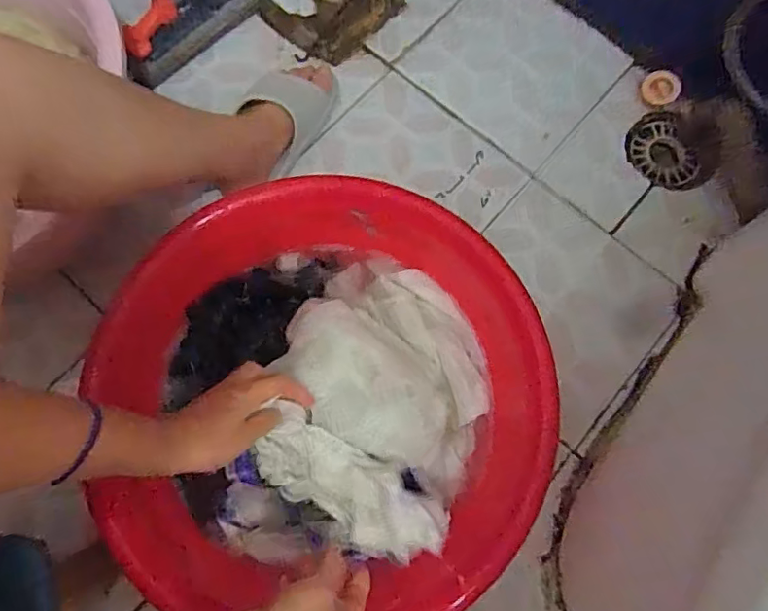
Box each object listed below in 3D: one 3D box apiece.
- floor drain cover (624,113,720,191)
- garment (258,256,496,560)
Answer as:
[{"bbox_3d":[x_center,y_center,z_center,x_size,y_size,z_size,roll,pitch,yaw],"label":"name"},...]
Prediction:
[{"bbox_3d":[0.381,-0.205,0.721,0.112,0.017,0.103,24,81,11],"label":"floor drain cover"},{"bbox_3d":[0.001,0.087,0.534,0.202,0.072,0.268,17,75,4],"label":"garment"}]

